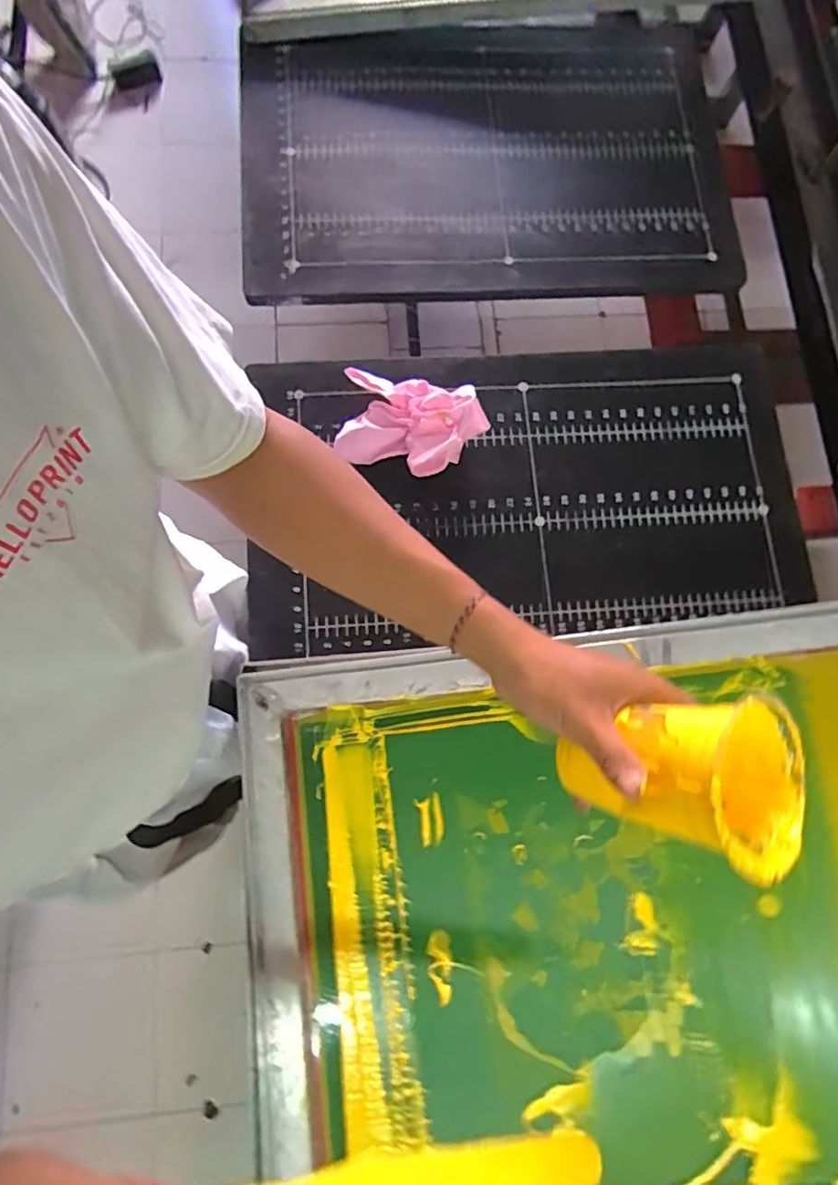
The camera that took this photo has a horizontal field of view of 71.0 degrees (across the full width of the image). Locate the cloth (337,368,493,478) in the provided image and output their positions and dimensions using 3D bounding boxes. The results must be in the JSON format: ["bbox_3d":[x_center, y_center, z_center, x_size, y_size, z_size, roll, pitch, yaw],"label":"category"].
[{"bbox_3d":[-0.011,-0.181,0.618,0.155,0.057,0.105,19,78,2],"label":"cloth"}]

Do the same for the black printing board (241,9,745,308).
[{"bbox_3d":[0.086,-0.546,0.731,0.612,0.027,0.393,-2,78,-4],"label":"black printing board"}]

